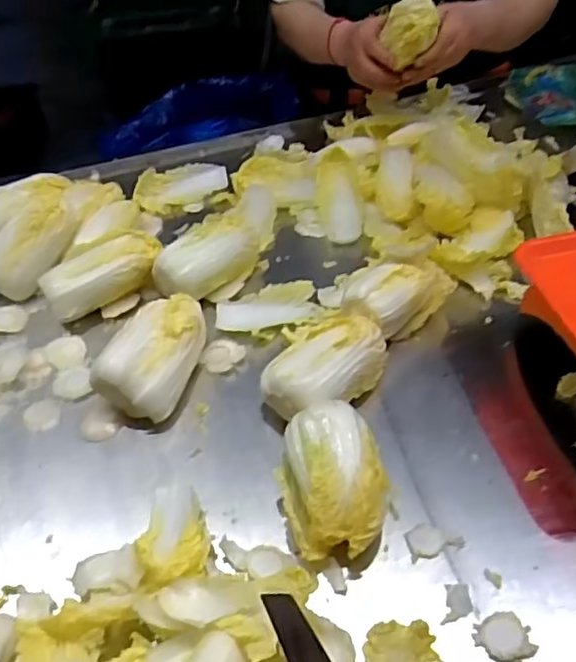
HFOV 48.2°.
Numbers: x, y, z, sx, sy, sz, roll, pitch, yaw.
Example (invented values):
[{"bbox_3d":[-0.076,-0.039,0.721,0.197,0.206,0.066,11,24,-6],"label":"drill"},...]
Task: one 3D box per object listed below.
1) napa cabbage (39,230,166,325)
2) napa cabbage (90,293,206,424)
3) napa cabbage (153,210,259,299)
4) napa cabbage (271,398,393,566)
[{"bbox_3d":[-0.217,-0.070,0.750,0.139,0.062,0.061,-20,46,-15],"label":"napa cabbage"},{"bbox_3d":[-0.135,0.027,0.672,0.075,0.076,0.137,16,48,21],"label":"napa cabbage"},{"bbox_3d":[-0.092,-0.086,0.765,0.131,0.061,0.071,-34,51,-26],"label":"napa cabbage"},{"bbox_3d":[0.038,0.133,0.556,0.086,0.074,0.117,-14,45,-9],"label":"napa cabbage"}]

